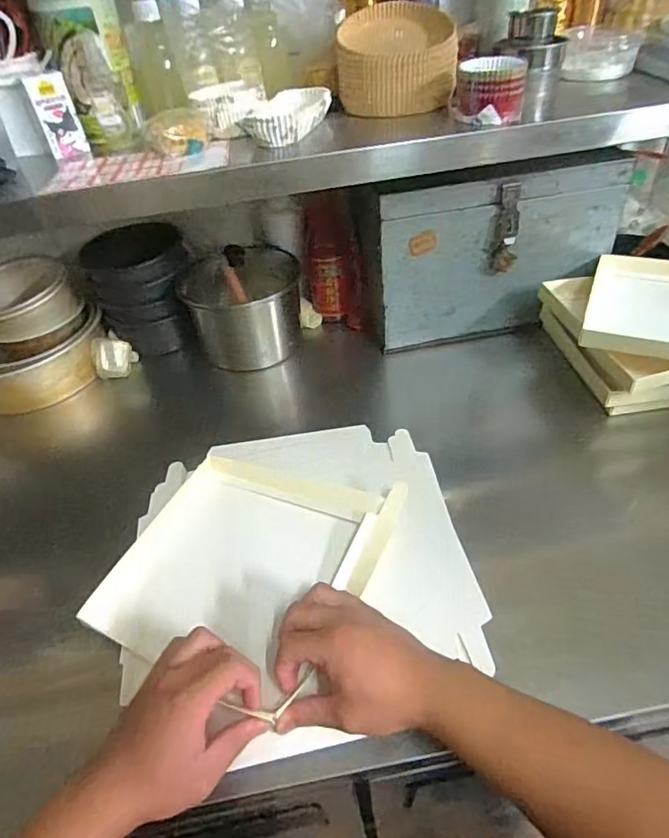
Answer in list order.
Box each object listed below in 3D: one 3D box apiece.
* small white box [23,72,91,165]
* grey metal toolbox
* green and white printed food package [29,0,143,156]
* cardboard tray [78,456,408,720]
[{"bbox_3d":[-0.344,-0.375,0.654,0.043,0.096,0.025,-19,45,-13],"label":"small white box"},{"bbox_3d":[0.219,-0.272,0.799,0.350,0.253,0.157,-9,44,-2],"label":"grey metal toolbox"},{"bbox_3d":[-0.309,-0.448,0.652,0.091,0.182,0.070,-5,44,2],"label":"green and white printed food package"},{"bbox_3d":[-0.086,0.147,0.543,0.236,0.032,0.245,17,48,23],"label":"cardboard tray"}]

